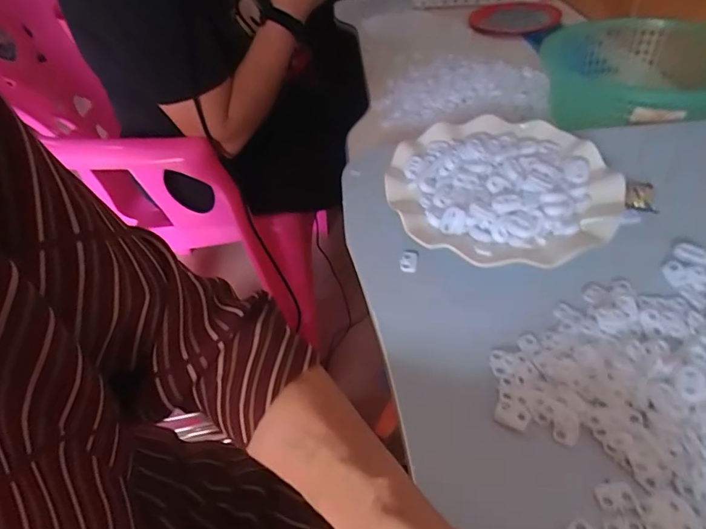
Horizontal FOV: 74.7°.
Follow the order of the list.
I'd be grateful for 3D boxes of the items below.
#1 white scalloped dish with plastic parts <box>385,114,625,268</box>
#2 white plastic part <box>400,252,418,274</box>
[{"bbox_3d":[0.120,-0.062,0.376,0.171,0.031,0.166,-3,45,3],"label":"white scalloped dish with plastic parts"},{"bbox_3d":[0.042,-0.001,0.351,0.013,0.005,0.021,5,46,12],"label":"white plastic part"}]

